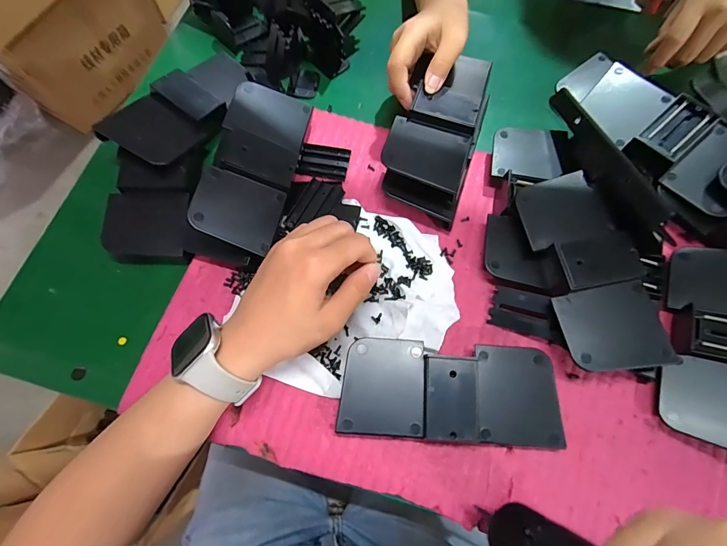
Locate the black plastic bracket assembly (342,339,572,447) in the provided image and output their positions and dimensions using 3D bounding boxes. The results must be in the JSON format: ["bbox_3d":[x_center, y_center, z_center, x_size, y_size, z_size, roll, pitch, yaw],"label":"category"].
[{"bbox_3d":[0.065,0.090,0.287,0.160,0.029,0.069,4,70,1],"label":"black plastic bracket assembly"}]

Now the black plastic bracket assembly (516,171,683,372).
[{"bbox_3d":[0.178,-0.003,0.299,0.067,0.031,0.160,-11,70,-4],"label":"black plastic bracket assembly"}]

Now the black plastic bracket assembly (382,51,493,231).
[{"bbox_3d":[0.071,-0.136,0.355,0.079,0.058,0.166,16,70,5],"label":"black plastic bracket assembly"}]

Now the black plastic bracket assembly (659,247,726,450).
[{"bbox_3d":[0.280,0.050,0.292,0.070,0.018,0.162,12,71,26],"label":"black plastic bracket assembly"}]

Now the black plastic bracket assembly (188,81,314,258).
[{"bbox_3d":[-0.094,-0.101,0.330,0.069,0.021,0.159,20,71,-22],"label":"black plastic bracket assembly"}]

